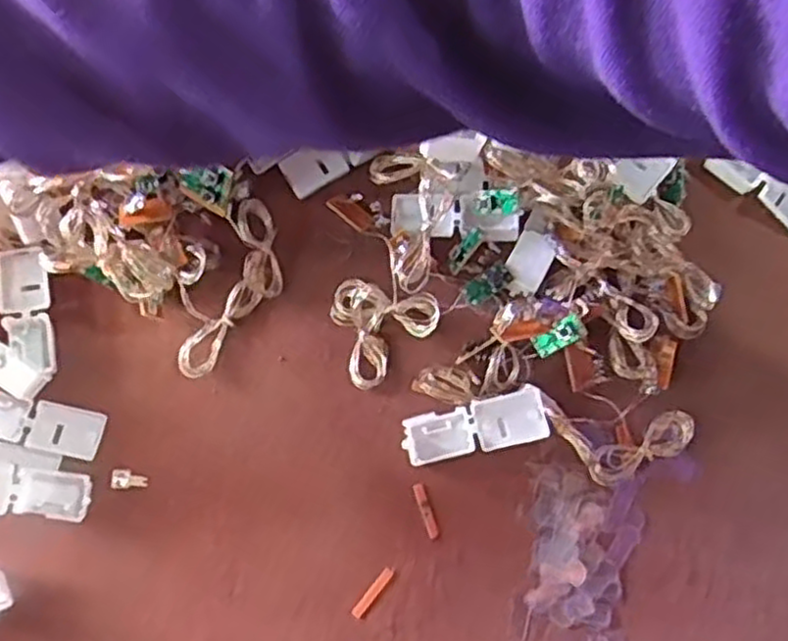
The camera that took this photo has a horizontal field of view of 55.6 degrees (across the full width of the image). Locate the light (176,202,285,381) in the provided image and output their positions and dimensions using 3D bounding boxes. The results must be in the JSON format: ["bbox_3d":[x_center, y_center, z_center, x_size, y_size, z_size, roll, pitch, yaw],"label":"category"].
[{"bbox_3d":[-0.070,-0.013,0.313,0.031,0.021,0.073,36,79,7],"label":"light"}]

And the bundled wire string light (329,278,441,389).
[{"bbox_3d":[-0.007,0.006,0.311,0.045,0.014,0.041,16,77,3],"label":"bundled wire string light"}]

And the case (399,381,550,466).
[{"bbox_3d":[0.033,0.043,0.299,0.056,0.011,0.021,-16,73,11],"label":"case"}]

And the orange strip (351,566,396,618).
[{"bbox_3d":[-0.008,0.106,0.291,0.005,0.004,0.023,38,79,8],"label":"orange strip"}]

